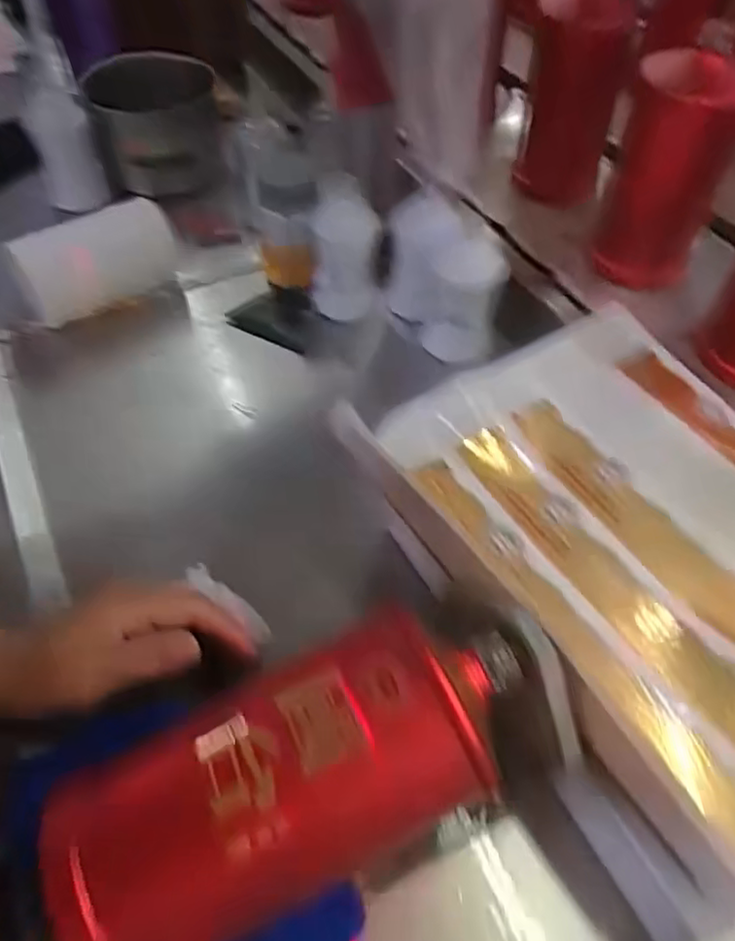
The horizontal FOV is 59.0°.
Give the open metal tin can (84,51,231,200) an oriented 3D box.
[{"bbox_3d":[-0.218,-0.360,0.686,0.131,0.098,0.119,-17,56,-10],"label":"open metal tin can"}]

